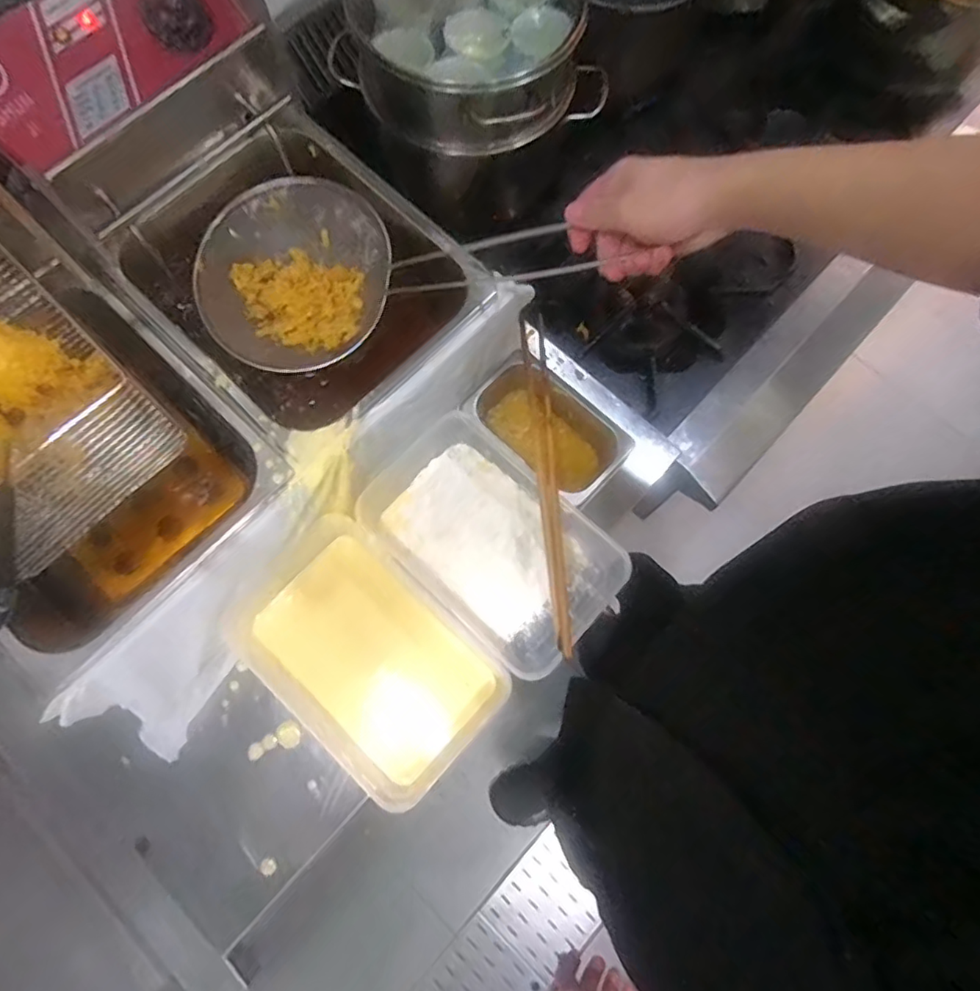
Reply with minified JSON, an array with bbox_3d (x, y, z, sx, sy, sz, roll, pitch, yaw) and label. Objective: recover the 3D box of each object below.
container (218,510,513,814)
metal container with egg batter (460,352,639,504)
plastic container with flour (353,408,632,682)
[{"bbox_3d":[-0.116,0.155,0.581,0.254,0.065,0.165,43,78,10],"label":"container"},{"bbox_3d":[0.061,-0.070,0.653,0.169,0.057,0.103,40,77,10],"label":"metal container with egg batter"},{"bbox_3d":[0.003,0.051,0.623,0.259,0.071,0.160,42,78,10],"label":"plastic container with flour"}]

